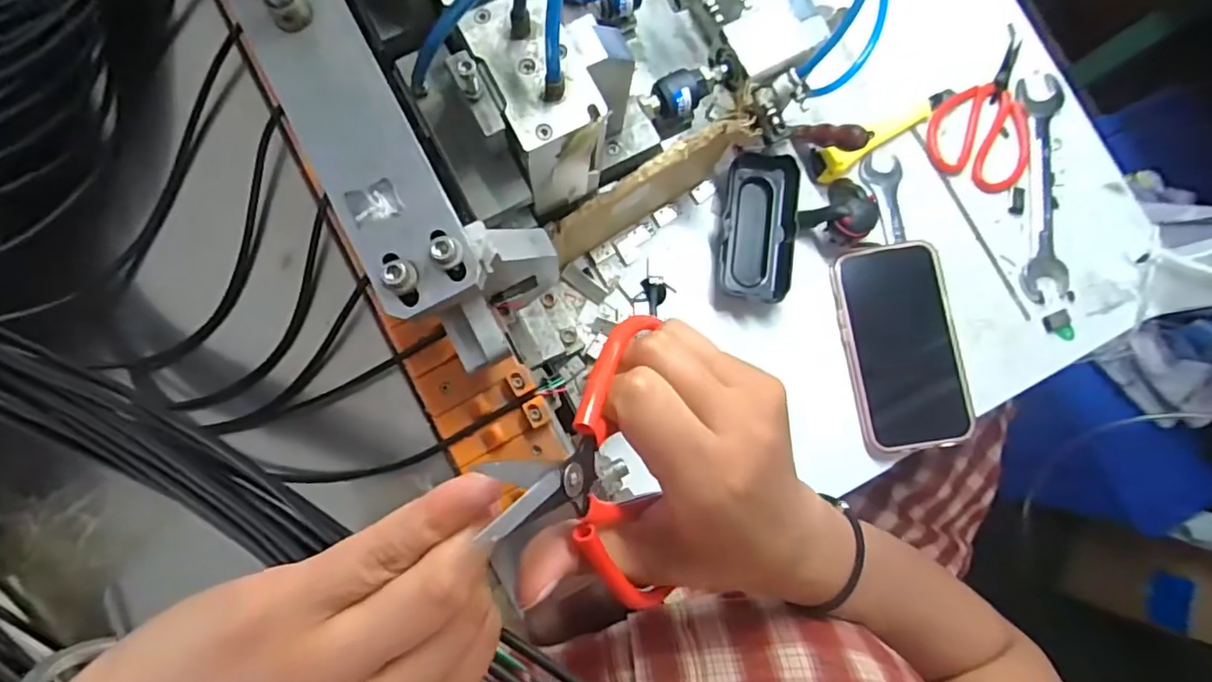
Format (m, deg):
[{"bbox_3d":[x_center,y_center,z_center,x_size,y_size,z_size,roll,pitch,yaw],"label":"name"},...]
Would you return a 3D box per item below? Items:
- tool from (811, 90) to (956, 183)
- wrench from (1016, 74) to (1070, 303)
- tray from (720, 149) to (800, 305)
[{"bbox_3d":[0.218,-0.159,0.459,0.129,0.013,0.027,-26,86,-6],"label":"tool"},{"bbox_3d":[0.346,-0.124,0.466,0.037,0.012,0.182,3,84,-4],"label":"wrench"},{"bbox_3d":[0.114,-0.085,0.440,0.048,0.026,0.110,7,83,-3],"label":"tray"}]

